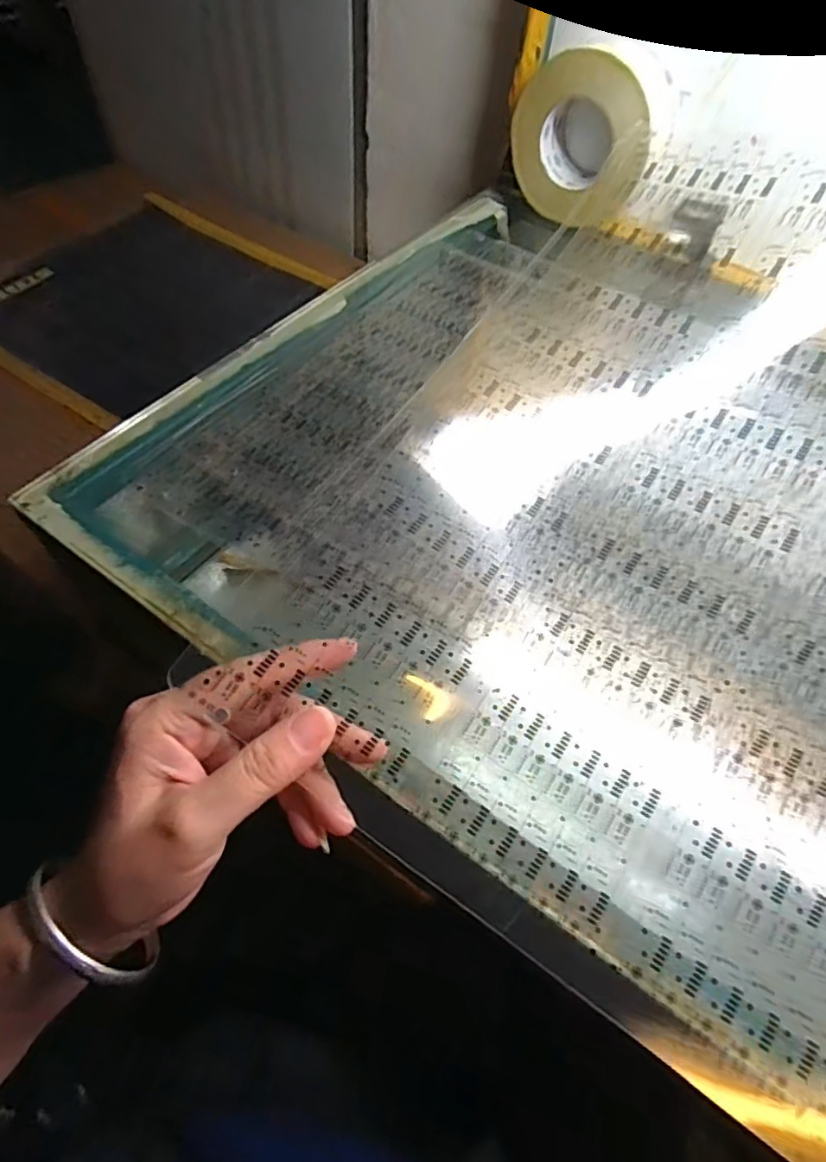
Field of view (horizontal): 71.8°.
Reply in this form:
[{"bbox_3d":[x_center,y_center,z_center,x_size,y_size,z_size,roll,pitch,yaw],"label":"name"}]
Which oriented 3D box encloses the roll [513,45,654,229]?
[{"bbox_3d":[0.174,-0.444,0.576,0.139,0.129,0.051,33,57,18],"label":"roll"}]

